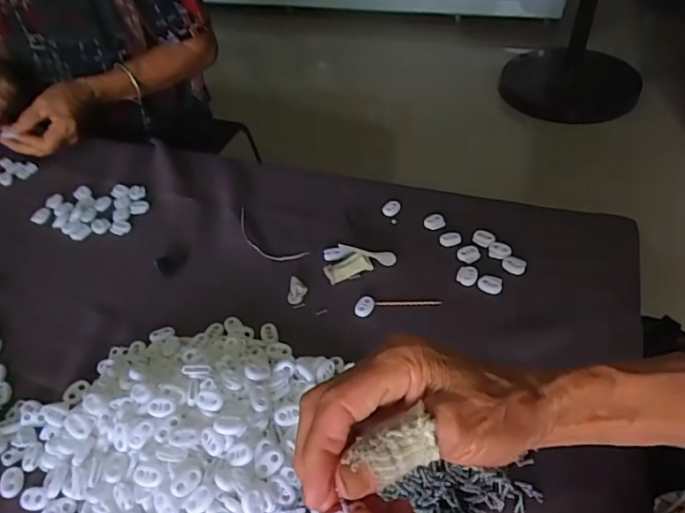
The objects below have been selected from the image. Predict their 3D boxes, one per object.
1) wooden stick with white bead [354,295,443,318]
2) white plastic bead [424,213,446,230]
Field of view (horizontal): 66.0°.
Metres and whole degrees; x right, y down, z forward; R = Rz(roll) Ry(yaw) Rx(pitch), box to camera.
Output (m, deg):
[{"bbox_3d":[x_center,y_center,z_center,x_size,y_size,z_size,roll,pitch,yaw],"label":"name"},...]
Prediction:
[{"bbox_3d":[0.053,0.047,0.499,0.081,0.004,0.021,0,46,5],"label":"wooden stick with white bead"},{"bbox_3d":[0.101,-0.039,0.575,0.020,0.006,0.018,-14,46,-9],"label":"white plastic bead"}]

